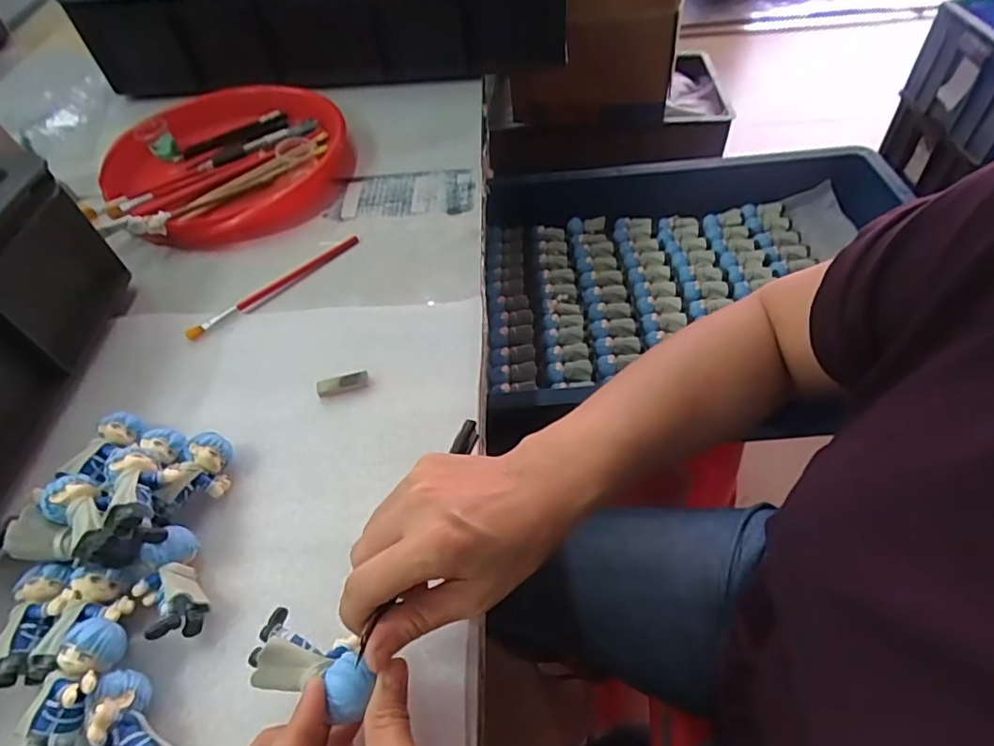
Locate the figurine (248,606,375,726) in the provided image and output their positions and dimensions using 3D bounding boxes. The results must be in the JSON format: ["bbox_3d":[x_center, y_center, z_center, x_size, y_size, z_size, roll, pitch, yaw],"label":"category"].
[{"bbox_3d":[-0.084,0.133,0.259,0.063,0.019,0.032,11,54,22],"label":"figurine"}]

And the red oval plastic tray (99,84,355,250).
[{"bbox_3d":[-0.283,-0.230,0.614,0.246,0.050,0.237,34,62,27],"label":"red oval plastic tray"}]

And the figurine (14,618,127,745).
[{"bbox_3d":[-0.207,0.156,0.276,0.028,0.021,0.061,13,71,14],"label":"figurine"}]

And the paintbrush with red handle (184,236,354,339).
[{"bbox_3d":[-0.189,-0.076,0.484,0.016,0.009,0.161,37,63,28],"label":"paintbrush with red handle"}]

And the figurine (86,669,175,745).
[{"bbox_3d":[-0.175,0.173,0.270,0.024,0.035,0.060,-31,56,-18],"label":"figurine"}]

